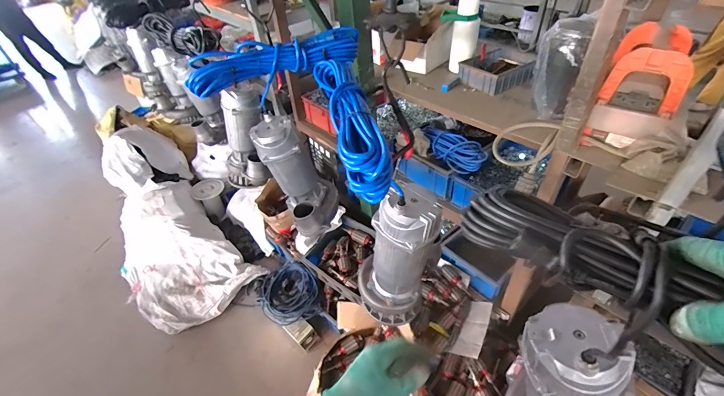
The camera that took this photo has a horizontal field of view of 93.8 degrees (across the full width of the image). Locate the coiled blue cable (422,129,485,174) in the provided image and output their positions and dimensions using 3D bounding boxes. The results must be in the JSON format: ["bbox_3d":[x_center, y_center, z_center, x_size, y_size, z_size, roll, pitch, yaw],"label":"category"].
[{"bbox_3d":[0.358,-0.207,1.358,0.139,0.072,0.322,-27,47,-23],"label":"coiled blue cable"}]

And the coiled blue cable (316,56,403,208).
[{"bbox_3d":[-0.020,-0.138,0.563,0.071,0.081,0.348,-11,42,-6],"label":"coiled blue cable"}]

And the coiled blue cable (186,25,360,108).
[{"bbox_3d":[-0.178,-0.292,0.732,0.361,0.091,0.087,-13,43,-9],"label":"coiled blue cable"}]

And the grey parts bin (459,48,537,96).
[{"bbox_3d":[0.488,-0.465,1.229,0.234,0.062,0.196,-25,46,-21],"label":"grey parts bin"}]

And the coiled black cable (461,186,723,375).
[{"bbox_3d":[0.244,0.077,0.279,0.332,0.066,0.089,31,53,34],"label":"coiled black cable"}]

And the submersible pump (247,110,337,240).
[{"bbox_3d":[-0.208,-0.073,1.031,0.154,0.356,0.228,-5,37,33],"label":"submersible pump"}]

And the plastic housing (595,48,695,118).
[{"bbox_3d":[0.645,-0.264,0.762,0.138,0.121,0.052,29,52,32],"label":"plastic housing"}]

